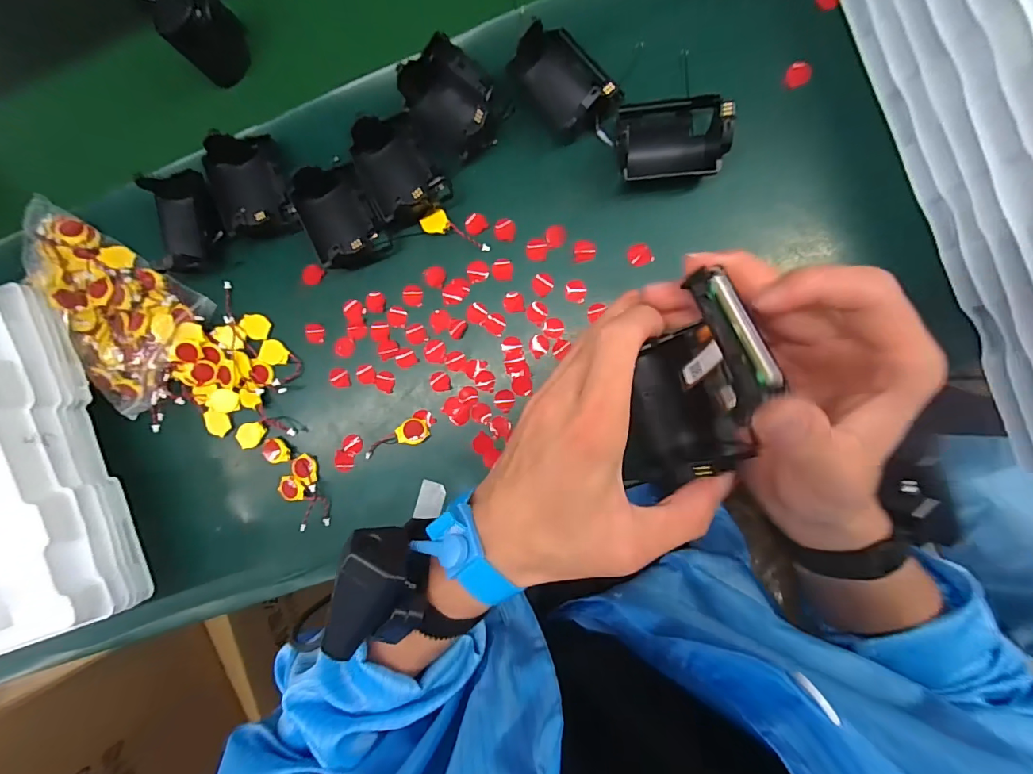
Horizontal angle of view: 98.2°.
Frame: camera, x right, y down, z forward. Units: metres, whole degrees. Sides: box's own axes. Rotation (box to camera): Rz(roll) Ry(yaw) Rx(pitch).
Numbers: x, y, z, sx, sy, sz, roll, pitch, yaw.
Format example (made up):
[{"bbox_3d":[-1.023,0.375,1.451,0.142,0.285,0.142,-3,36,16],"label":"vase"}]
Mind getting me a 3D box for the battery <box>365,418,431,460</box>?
[{"bbox_3d":[-0.094,0.042,0.346,0.054,0.011,0.019,-25,88,6],"label":"battery"}]

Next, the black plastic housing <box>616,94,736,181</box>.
[{"bbox_3d":[0.108,-0.171,0.306,0.075,0.037,0.057,-3,91,6],"label":"black plastic housing"}]

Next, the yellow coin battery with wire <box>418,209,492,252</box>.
[{"bbox_3d":[-0.045,-0.120,0.337,0.055,0.007,0.018,19,93,5],"label":"yellow coin battery with wire"}]

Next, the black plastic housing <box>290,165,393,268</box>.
[{"bbox_3d":[-0.130,-0.123,0.331,0.053,0.039,0.079,-29,88,6],"label":"black plastic housing"}]

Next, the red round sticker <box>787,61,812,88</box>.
[{"bbox_3d":[0.200,-0.221,0.316,0.016,0.004,0.017,0,91,6],"label":"red round sticker"}]

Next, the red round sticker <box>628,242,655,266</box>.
[{"bbox_3d":[0.091,-0.097,0.327,0.017,0.004,0.016,0,91,6],"label":"red round sticker"}]

